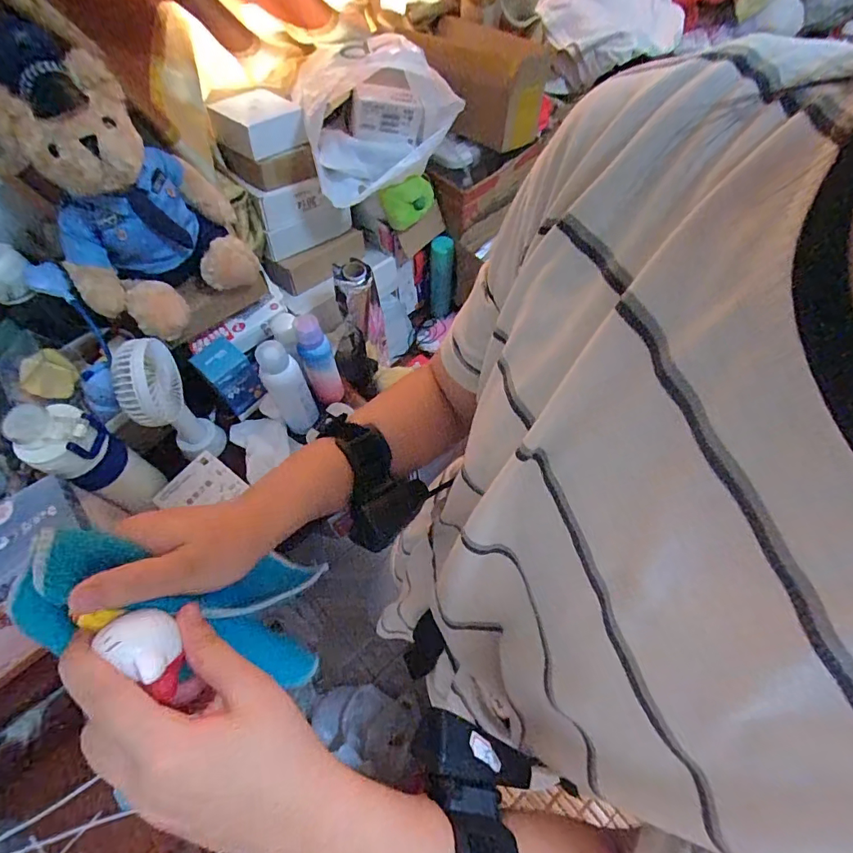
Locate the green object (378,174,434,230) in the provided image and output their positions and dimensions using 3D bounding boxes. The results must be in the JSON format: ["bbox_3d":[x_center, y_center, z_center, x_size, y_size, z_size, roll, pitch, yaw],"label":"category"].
[{"bbox_3d":[-0.028,-0.365,0.751,0.096,0.072,0.041,-32,66,-15],"label":"green object"}]

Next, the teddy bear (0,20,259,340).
[{"bbox_3d":[-0.318,-0.245,0.499,0.186,0.222,0.163,-32,66,-15],"label":"teddy bear"}]

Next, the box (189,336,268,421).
[{"bbox_3d":[-0.273,-0.068,0.660,0.064,0.102,0.058,39,69,20],"label":"box"}]

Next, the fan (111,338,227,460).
[{"bbox_3d":[-0.318,-0.027,0.579,0.055,0.194,0.084,-26,64,-13],"label":"fan"}]

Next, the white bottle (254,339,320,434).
[{"bbox_3d":[-0.179,-0.045,0.614,0.042,0.161,0.041,-9,62,-4],"label":"white bottle"}]

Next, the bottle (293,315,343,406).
[{"bbox_3d":[-0.152,-0.090,0.647,0.049,0.144,0.045,-19,63,-9],"label":"bottle"}]

